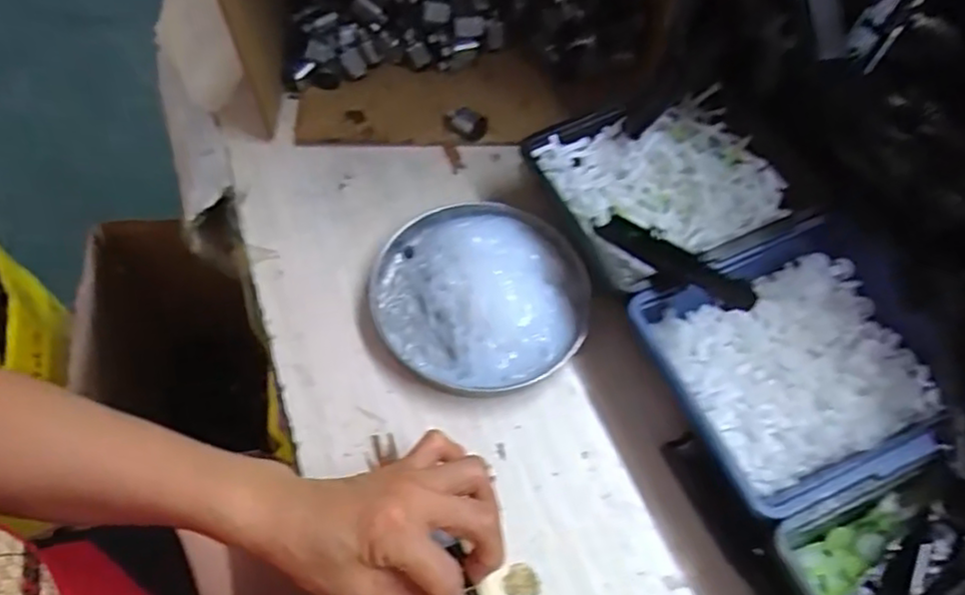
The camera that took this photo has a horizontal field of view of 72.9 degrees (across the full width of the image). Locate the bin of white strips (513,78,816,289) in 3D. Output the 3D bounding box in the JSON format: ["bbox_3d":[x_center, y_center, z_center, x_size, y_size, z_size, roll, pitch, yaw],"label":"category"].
[{"bbox_3d":[0.126,-0.070,0.461,0.141,0.056,0.145,-21,64,-14],"label":"bin of white strips"}]

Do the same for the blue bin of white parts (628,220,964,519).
[{"bbox_3d":[0.189,0.044,0.400,0.159,0.062,0.145,-18,63,-13],"label":"blue bin of white parts"}]

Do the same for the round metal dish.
[{"bbox_3d":[-0.001,-0.006,0.446,0.142,0.027,0.140,1,61,-3],"label":"round metal dish"}]

